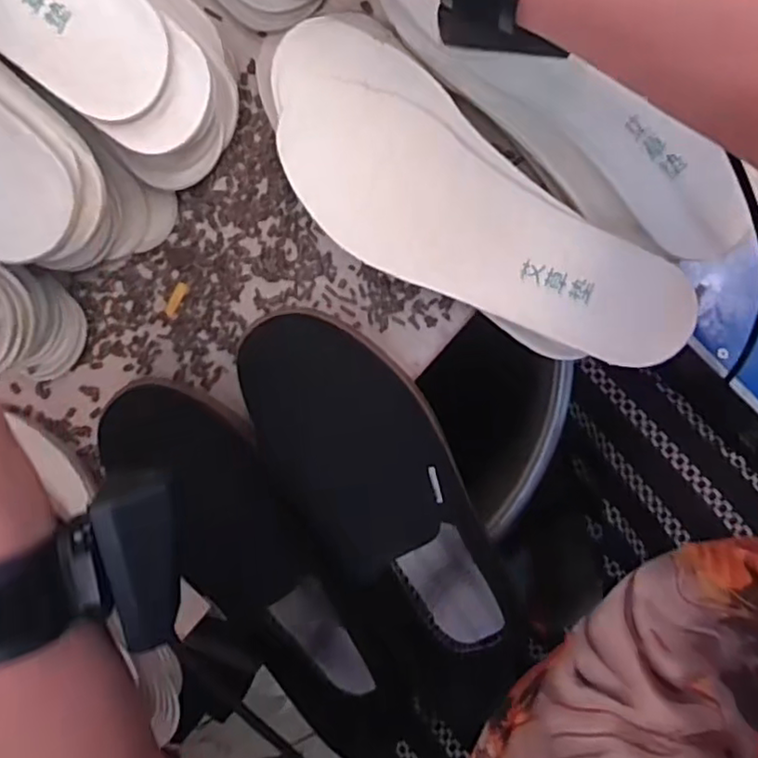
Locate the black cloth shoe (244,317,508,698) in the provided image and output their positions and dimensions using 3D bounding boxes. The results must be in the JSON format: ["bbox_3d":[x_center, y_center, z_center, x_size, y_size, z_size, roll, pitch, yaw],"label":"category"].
[{"bbox_3d":[0.007,0.098,0.410,0.105,0.067,0.294,-24,107,8],"label":"black cloth shoe"}]

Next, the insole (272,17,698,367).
[{"bbox_3d":[0.047,-0.093,0.368,0.270,0.015,0.099,37,99,0],"label":"insole"}]

